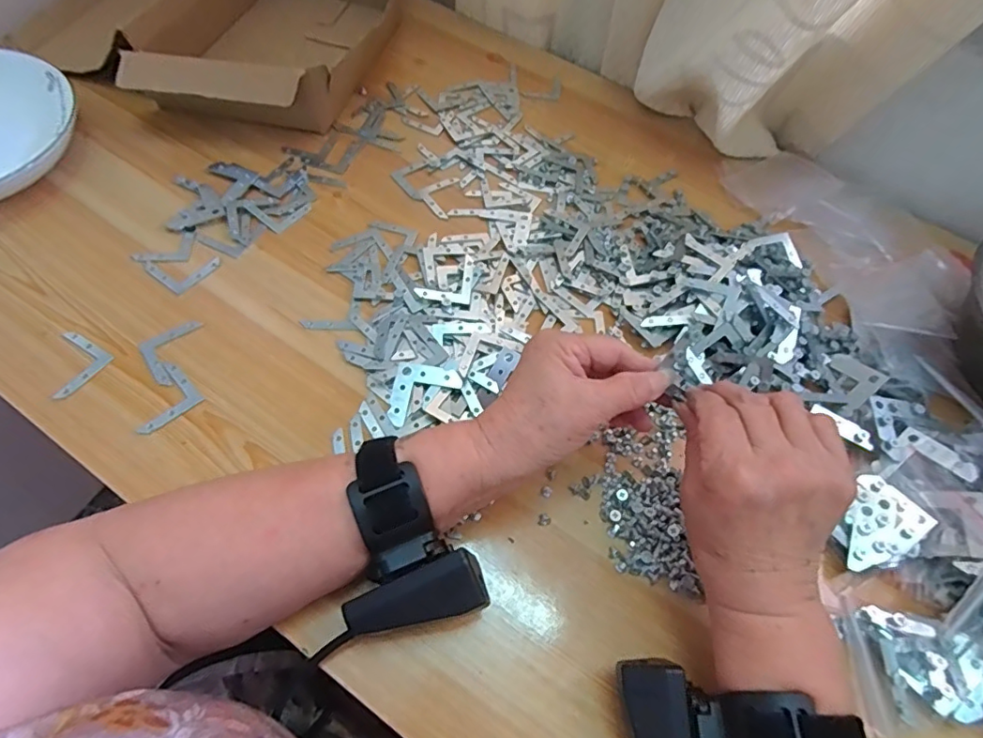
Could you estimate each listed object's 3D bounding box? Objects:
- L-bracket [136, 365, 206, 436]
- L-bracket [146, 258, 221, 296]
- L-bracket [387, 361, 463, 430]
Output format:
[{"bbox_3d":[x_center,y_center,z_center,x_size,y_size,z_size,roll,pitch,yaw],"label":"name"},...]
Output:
[{"bbox_3d":[-0.220,0.019,0.355,0.040,0.004,0.041,39,63,22],"label":"L-bracket"},{"bbox_3d":[-0.238,-0.079,0.417,0.039,0.004,0.041,33,61,19],"label":"L-bracket"},{"bbox_3d":[-0.045,0.019,0.367,0.044,0.004,0.046,8,66,8],"label":"L-bracket"}]

